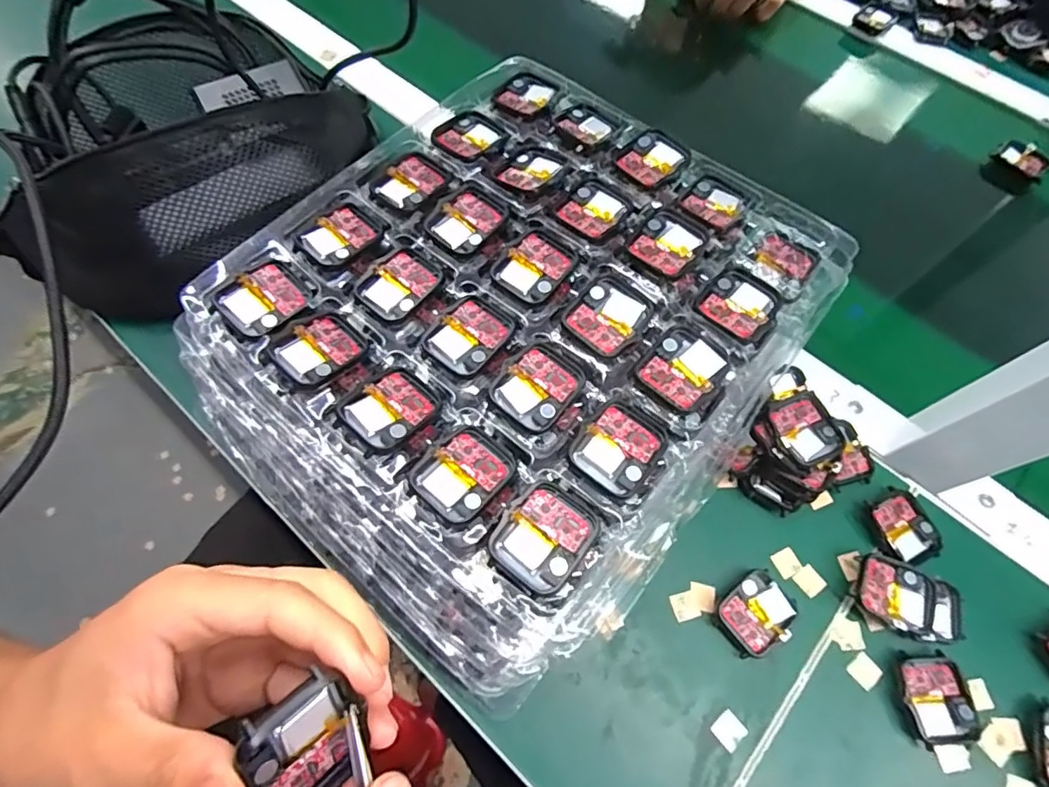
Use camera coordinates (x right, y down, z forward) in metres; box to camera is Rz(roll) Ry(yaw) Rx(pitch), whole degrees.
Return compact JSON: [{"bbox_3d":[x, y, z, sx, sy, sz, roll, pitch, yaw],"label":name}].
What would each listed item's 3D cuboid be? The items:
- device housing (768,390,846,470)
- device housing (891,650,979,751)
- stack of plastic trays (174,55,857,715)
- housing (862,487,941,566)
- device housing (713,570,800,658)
[{"bbox_3d":[0.176,0.024,0.337,0.039,0.015,0.045,-23,68,-12],"label":"device housing"},{"bbox_3d":[0.234,0.175,0.304,0.037,0.008,0.047,-9,66,-7],"label":"device housing"},{"bbox_3d":[-0.001,-0.037,0.324,0.274,0.087,0.324,39,69,15],"label":"stack of plastic trays"},{"bbox_3d":[0.243,0.088,0.342,0.041,0.008,0.045,-24,68,-13],"label":"housing"},{"bbox_3d":[0.139,0.132,0.320,0.046,0.011,0.039,-32,70,-16],"label":"device housing"}]

